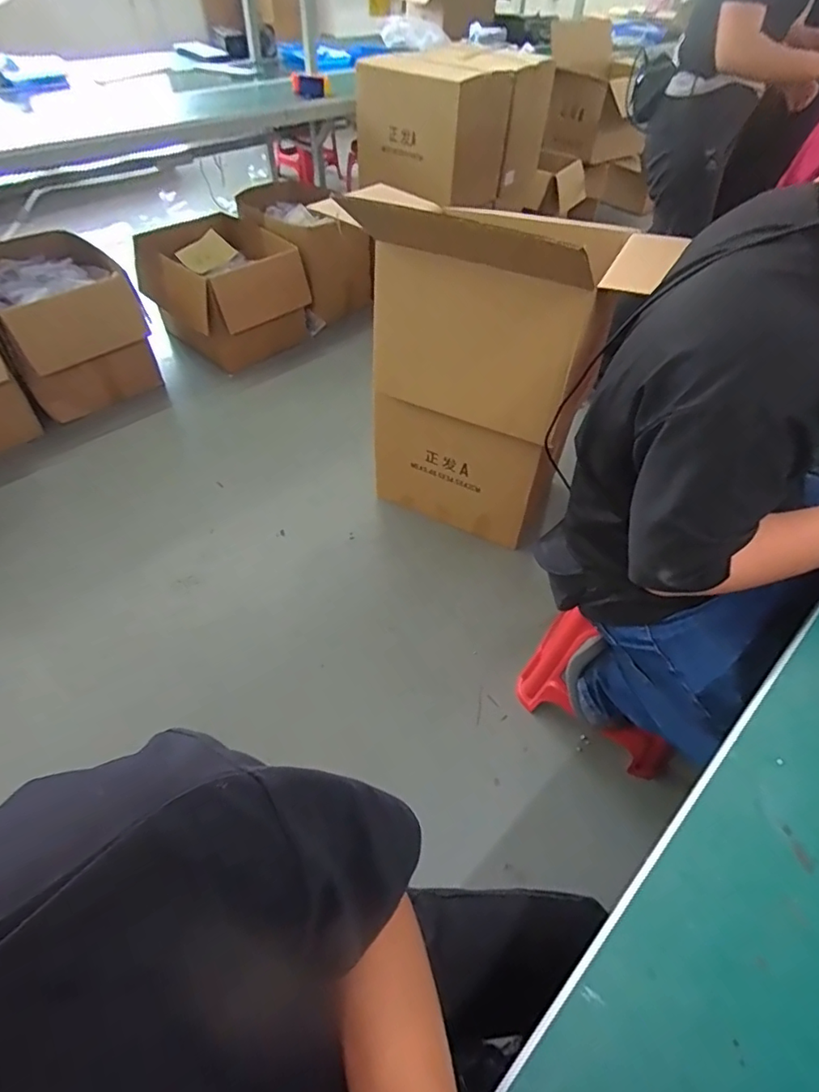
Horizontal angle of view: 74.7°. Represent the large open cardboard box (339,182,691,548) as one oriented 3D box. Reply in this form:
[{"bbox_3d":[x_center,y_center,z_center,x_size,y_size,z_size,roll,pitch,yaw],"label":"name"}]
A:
[{"bbox_3d":[0.157,-0.425,1.384,0.568,0.756,0.329,19,52,14],"label":"large open cardboard box"}]

